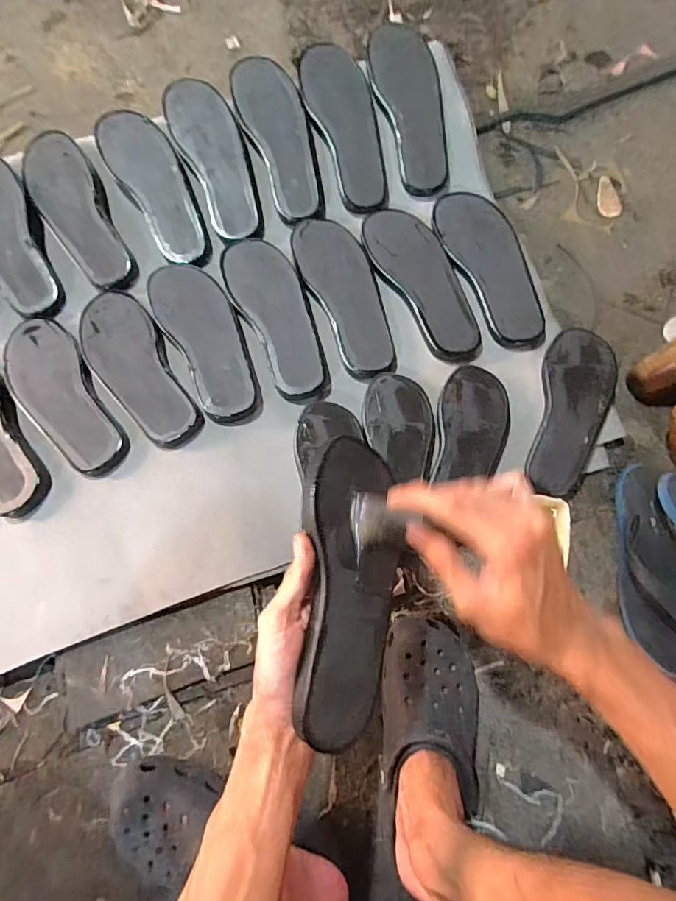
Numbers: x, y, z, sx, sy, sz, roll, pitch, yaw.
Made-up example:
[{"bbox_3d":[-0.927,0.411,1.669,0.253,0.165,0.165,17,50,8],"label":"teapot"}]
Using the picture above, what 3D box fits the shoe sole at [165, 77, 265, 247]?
[{"bbox_3d":[-0.181,-0.438,0.668,0.093,0.025,0.254,-22,91,-6],"label":"shoe sole"}]

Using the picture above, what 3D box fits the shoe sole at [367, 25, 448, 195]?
[{"bbox_3d":[0.116,-0.512,0.675,0.093,0.012,0.232,-19,99,5],"label":"shoe sole"}]

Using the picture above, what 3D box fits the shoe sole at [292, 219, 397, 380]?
[{"bbox_3d":[0.014,-0.222,0.638,0.093,0.013,0.255,-23,79,-6],"label":"shoe sole"}]

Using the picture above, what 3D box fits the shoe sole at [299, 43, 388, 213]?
[{"bbox_3d":[0.015,-0.479,0.668,0.091,0.013,0.237,-18,94,-5],"label":"shoe sole"}]

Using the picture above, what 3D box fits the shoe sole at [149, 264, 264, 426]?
[{"bbox_3d":[-0.178,-0.154,0.599,0.096,0.017,0.251,-26,79,-6],"label":"shoe sole"}]

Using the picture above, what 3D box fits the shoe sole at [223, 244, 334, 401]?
[{"bbox_3d":[-0.083,-0.188,0.619,0.091,0.012,0.247,-26,79,-7],"label":"shoe sole"}]

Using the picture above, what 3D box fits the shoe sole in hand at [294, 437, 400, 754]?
[{"bbox_3d":[0.011,0.101,0.353,0.077,0.011,0.225,11,71,-27],"label":"shoe sole in hand"}]

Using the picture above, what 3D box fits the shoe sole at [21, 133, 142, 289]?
[{"bbox_3d":[-0.375,-0.344,0.642,0.090,0.011,0.245,-24,90,-12],"label":"shoe sole"}]

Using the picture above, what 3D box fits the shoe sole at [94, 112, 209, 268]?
[{"bbox_3d":[-0.263,-0.383,0.652,0.089,0.014,0.242,-29,94,-7],"label":"shoe sole"}]

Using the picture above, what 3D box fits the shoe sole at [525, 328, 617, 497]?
[{"bbox_3d":[0.314,-0.051,0.597,0.091,0.019,0.231,14,79,6],"label":"shoe sole"}]

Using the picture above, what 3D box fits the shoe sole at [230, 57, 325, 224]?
[{"bbox_3d":[-0.085,-0.467,0.670,0.092,0.013,0.249,-20,93,-5],"label":"shoe sole"}]

